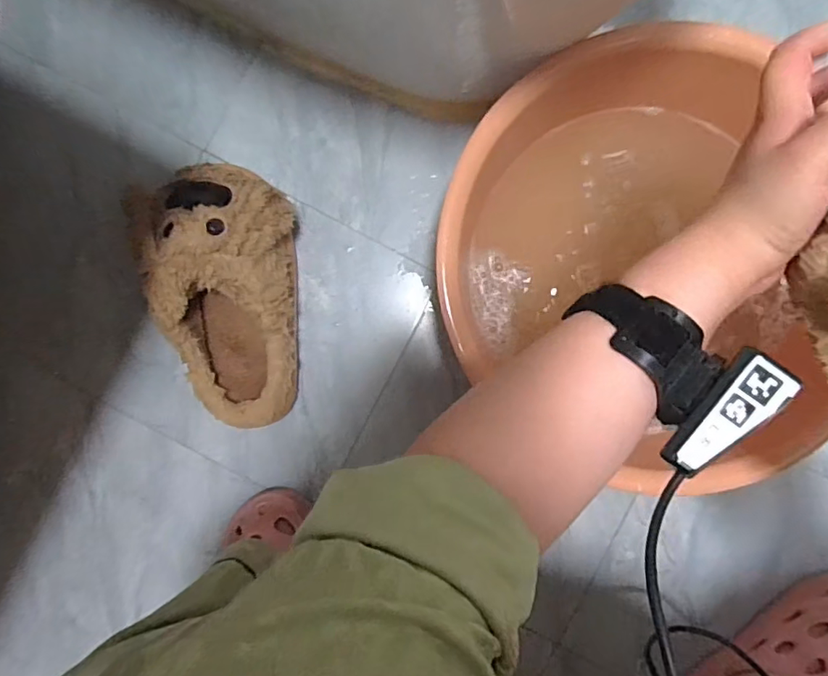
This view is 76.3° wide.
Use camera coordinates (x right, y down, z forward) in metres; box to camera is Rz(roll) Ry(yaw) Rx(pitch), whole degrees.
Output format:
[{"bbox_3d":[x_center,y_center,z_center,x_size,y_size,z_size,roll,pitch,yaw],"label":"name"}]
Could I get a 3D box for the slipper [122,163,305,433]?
[{"bbox_3d":[-0.181,-0.049,0.533,0.140,0.112,0.254,-11,90,1],"label":"slipper"}]

